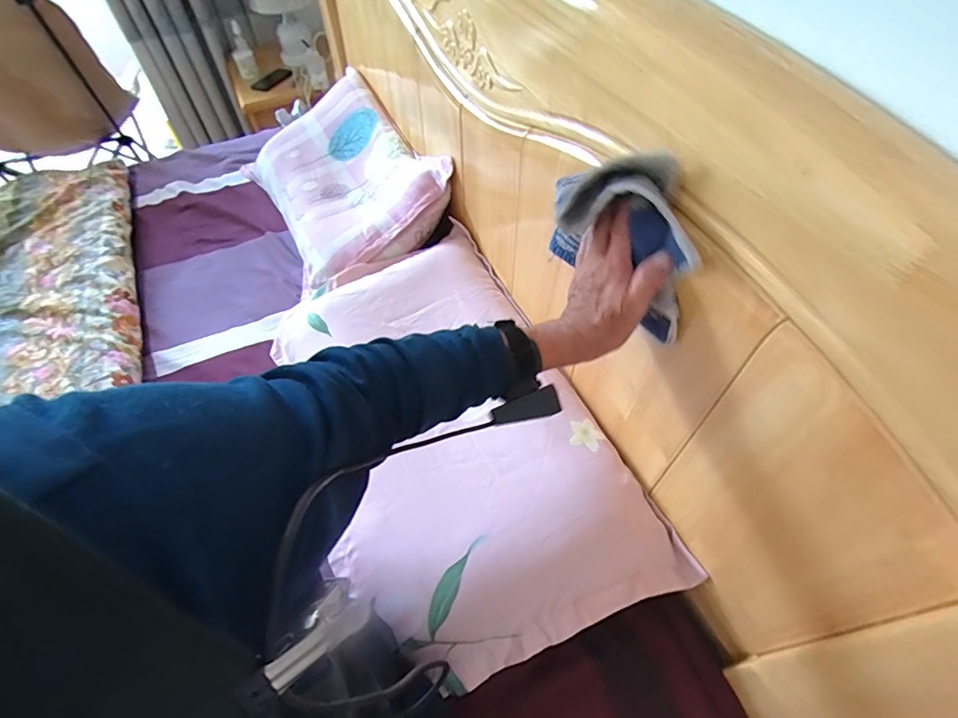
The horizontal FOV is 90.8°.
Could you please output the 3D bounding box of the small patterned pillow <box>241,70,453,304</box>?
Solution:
[{"bbox_3d":[-0.327,-0.429,1.099,0.385,0.110,0.635,-33,56,0],"label":"small patterned pillow"}]

